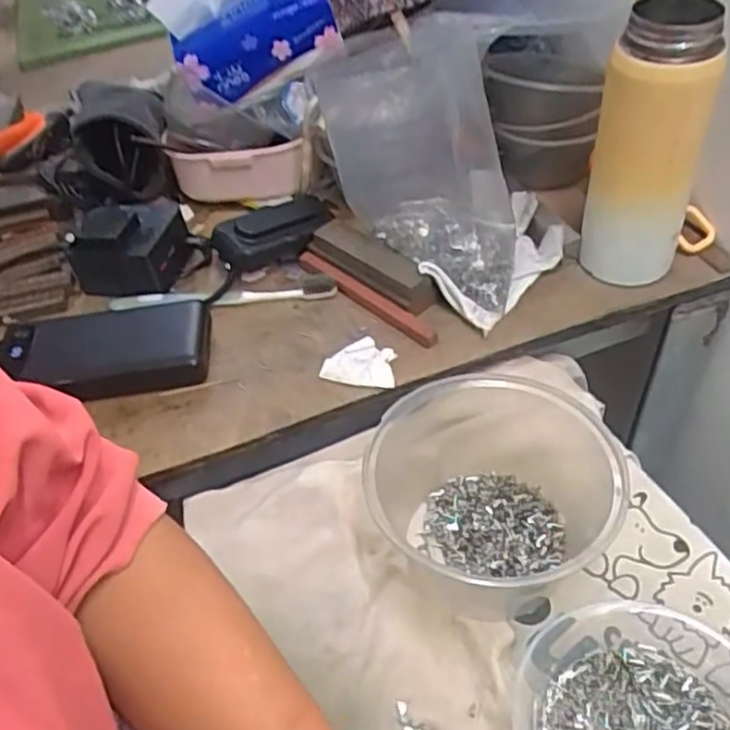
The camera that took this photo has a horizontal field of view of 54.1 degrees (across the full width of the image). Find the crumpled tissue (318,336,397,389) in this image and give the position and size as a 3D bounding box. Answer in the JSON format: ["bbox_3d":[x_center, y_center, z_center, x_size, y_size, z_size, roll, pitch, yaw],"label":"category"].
[{"bbox_3d":[-0.004,-0.002,0.517,0.053,0.013,0.040,3,47,11],"label":"crumpled tissue"}]

